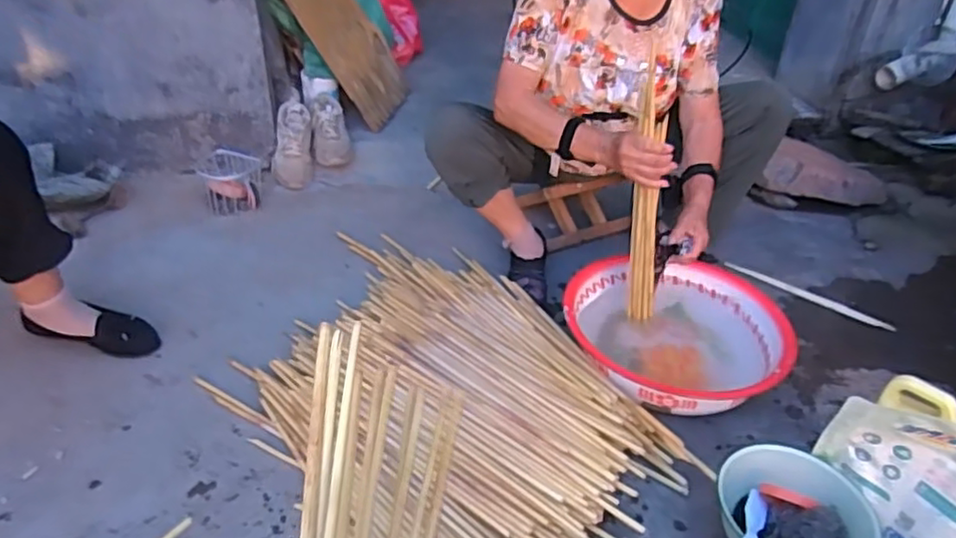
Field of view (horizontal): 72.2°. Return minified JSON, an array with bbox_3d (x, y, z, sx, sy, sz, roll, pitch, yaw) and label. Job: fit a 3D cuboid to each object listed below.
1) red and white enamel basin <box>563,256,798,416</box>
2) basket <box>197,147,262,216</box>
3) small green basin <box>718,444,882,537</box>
[{"bbox_3d":[0.344,0.111,1.188,0.362,0.113,0.345,2,35,-1],"label":"red and white enamel basin"},{"bbox_3d":[-0.606,-0.220,1.618,0.146,0.090,0.171,-9,36,-16],"label":"basket"},{"bbox_3d":[0.426,0.348,0.890,0.190,0.108,0.181,2,35,-1],"label":"small green basin"}]

